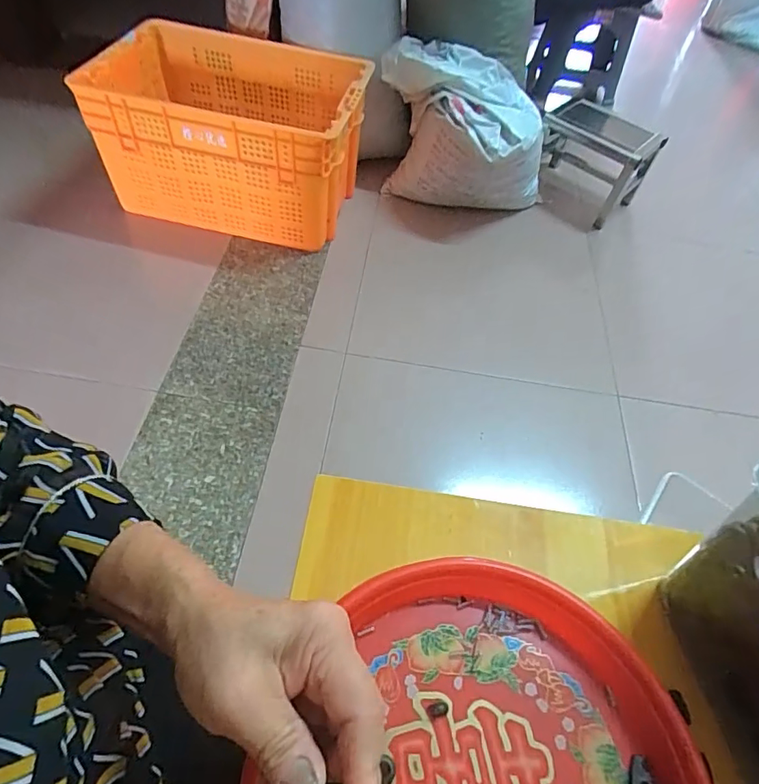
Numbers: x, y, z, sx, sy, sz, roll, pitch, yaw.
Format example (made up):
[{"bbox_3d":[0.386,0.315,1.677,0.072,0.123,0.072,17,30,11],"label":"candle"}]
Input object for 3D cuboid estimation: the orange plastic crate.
[{"bbox_3d":[-0.344,-0.623,1.246,0.557,0.331,0.413,14,54,3],"label":"orange plastic crate"}]

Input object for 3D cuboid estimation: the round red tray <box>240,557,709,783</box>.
[{"bbox_3d":[0.063,0.209,0.255,0.224,0.046,0.235,1,51,-1],"label":"round red tray"}]

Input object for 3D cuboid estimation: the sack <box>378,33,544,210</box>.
[{"bbox_3d":[0.244,-0.717,1.381,0.441,0.329,0.330,30,57,14],"label":"sack"}]

